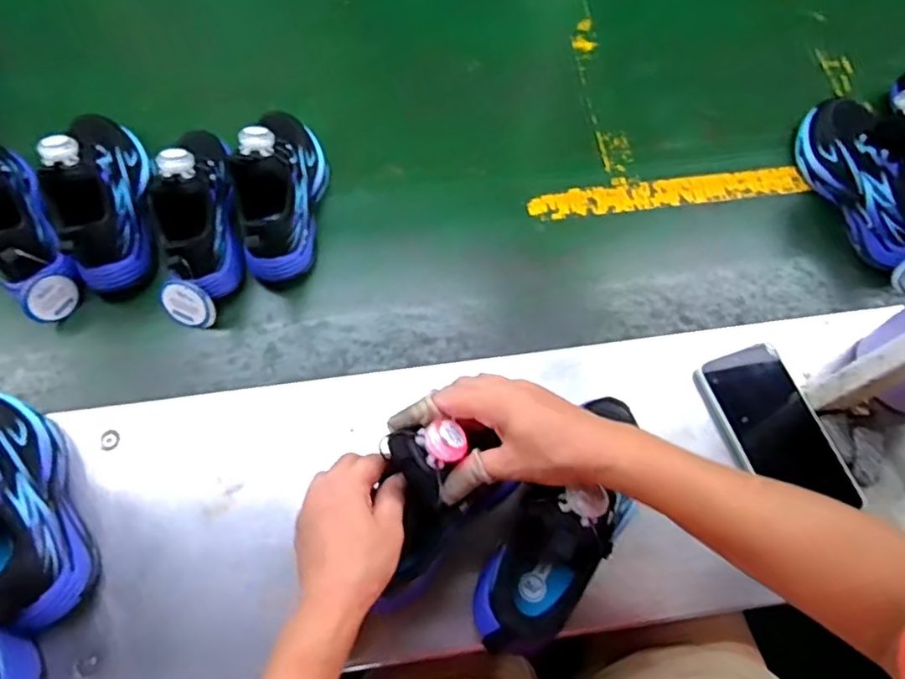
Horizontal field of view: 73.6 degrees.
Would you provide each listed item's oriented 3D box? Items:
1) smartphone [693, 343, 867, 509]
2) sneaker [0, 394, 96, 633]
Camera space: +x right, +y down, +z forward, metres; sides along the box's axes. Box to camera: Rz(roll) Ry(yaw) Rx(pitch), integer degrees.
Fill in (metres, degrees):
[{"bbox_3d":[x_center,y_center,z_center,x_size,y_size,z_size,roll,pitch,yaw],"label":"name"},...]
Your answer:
[{"bbox_3d":[0.278,0.077,0.527,0.081,0.014,0.147,-15,69,-5],"label":"smartphone"},{"bbox_3d":[-0.352,0.115,0.451,0.080,0.121,0.207,-29,69,-13],"label":"sneaker"}]

